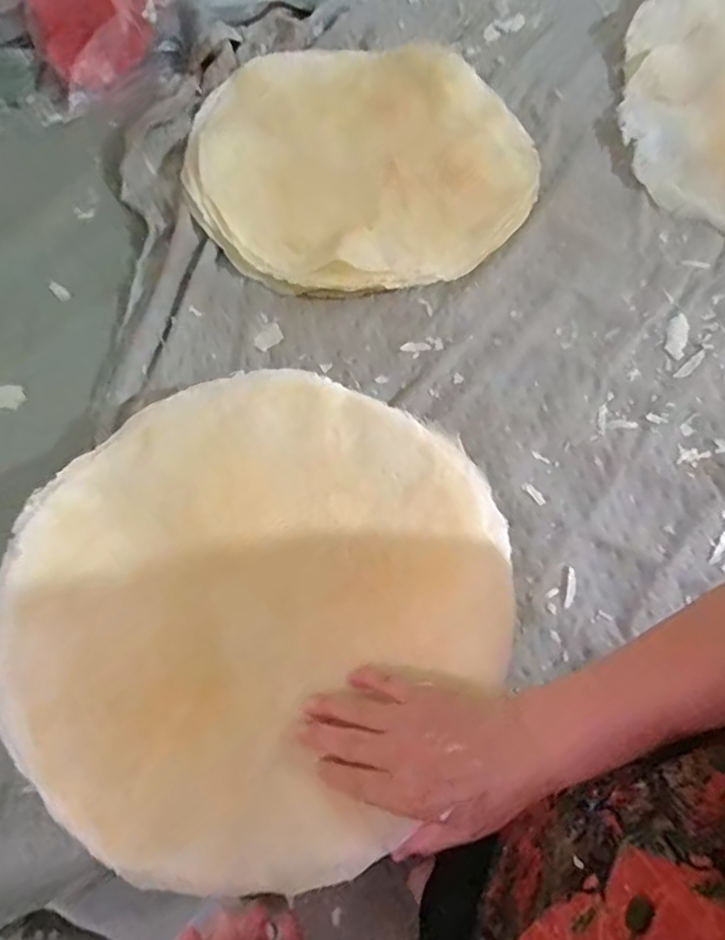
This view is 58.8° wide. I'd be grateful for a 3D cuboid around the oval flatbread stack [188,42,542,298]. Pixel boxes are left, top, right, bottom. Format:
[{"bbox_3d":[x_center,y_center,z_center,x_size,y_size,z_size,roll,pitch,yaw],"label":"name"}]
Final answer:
[{"bbox_3d":[-0.001,-0.362,0.755,0.375,0.039,0.390,40,71,15],"label":"oval flatbread stack"}]

